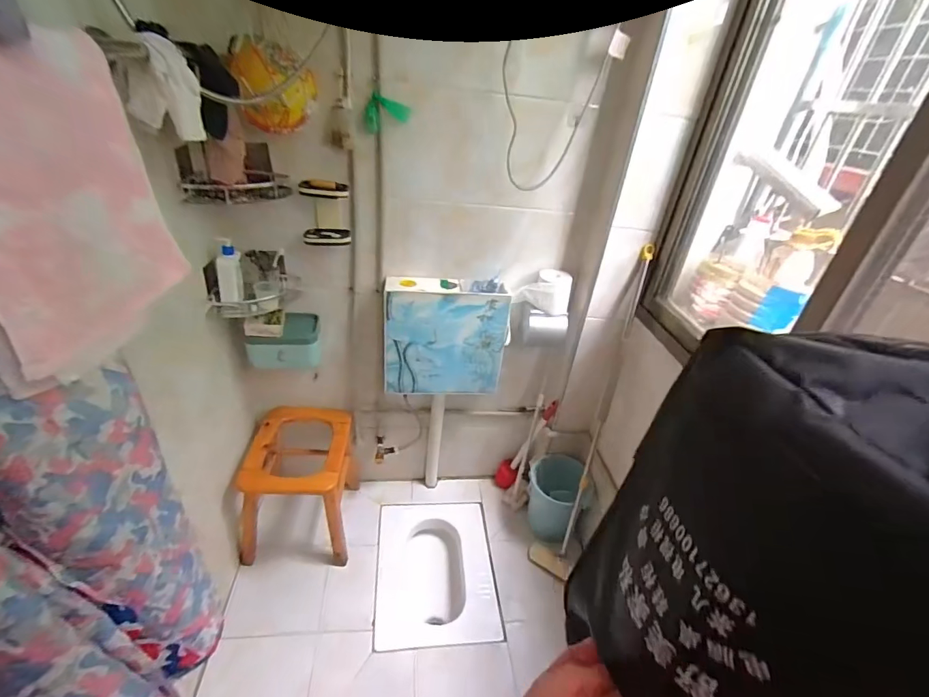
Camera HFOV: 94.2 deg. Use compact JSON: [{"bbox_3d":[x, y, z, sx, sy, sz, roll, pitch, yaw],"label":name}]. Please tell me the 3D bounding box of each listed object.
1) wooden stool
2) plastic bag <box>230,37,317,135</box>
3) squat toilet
[{"bbox_3d":[-0.540,0.441,1.439,0.304,0.404,0.391,3,32,-8],"label":"wooden stool"},{"bbox_3d":[-0.365,-0.504,0.840,0.141,0.150,0.087,-4,33,-18],"label":"plastic bag"},{"bbox_3d":[-0.106,0.800,1.514,0.382,0.166,0.490,2,32,-9],"label":"squat toilet"}]

